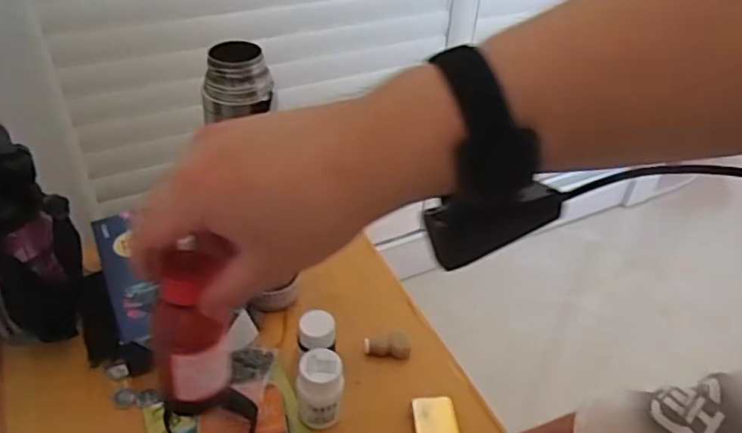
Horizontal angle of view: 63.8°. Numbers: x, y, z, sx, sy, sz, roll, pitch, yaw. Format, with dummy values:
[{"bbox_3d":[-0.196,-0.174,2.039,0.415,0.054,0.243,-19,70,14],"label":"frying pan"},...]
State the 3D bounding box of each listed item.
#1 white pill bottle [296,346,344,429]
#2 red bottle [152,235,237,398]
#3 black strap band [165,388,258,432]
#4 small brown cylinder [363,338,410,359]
[{"bbox_3d":[-0.039,0.136,0.464,0.033,0.060,0.036,9,41,5],"label":"white pill bottle"},{"bbox_3d":[-0.099,0.060,0.337,0.032,0.104,0.031,8,26,4],"label":"red bottle"},{"bbox_3d":[-0.118,0.150,0.435,0.065,0.017,0.044,3,41,-2],"label":"black strap band"},{"bbox_3d":[0.014,0.118,0.527,0.041,0.009,0.014,10,41,6],"label":"small brown cylinder"}]

